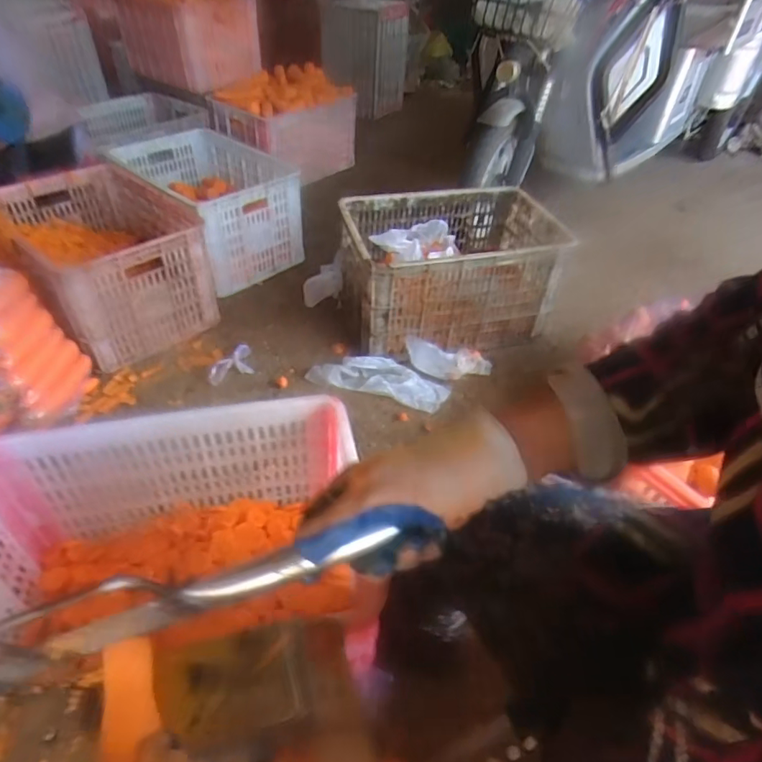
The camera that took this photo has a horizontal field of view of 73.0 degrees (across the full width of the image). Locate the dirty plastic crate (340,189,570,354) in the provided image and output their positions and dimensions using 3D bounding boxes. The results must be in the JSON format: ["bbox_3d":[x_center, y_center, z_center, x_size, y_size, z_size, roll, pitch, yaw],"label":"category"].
[{"bbox_3d":[0.186,-0.313,1.406,0.557,0.267,0.377,-5,43,-10],"label":"dirty plastic crate"}]

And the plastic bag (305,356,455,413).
[{"bbox_3d":[-0.007,-0.006,1.289,0.357,0.055,0.126,10,43,6],"label":"plastic bag"}]

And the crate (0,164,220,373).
[{"bbox_3d":[-0.729,-0.321,1.365,0.500,0.289,0.375,35,51,30],"label":"crate"}]

